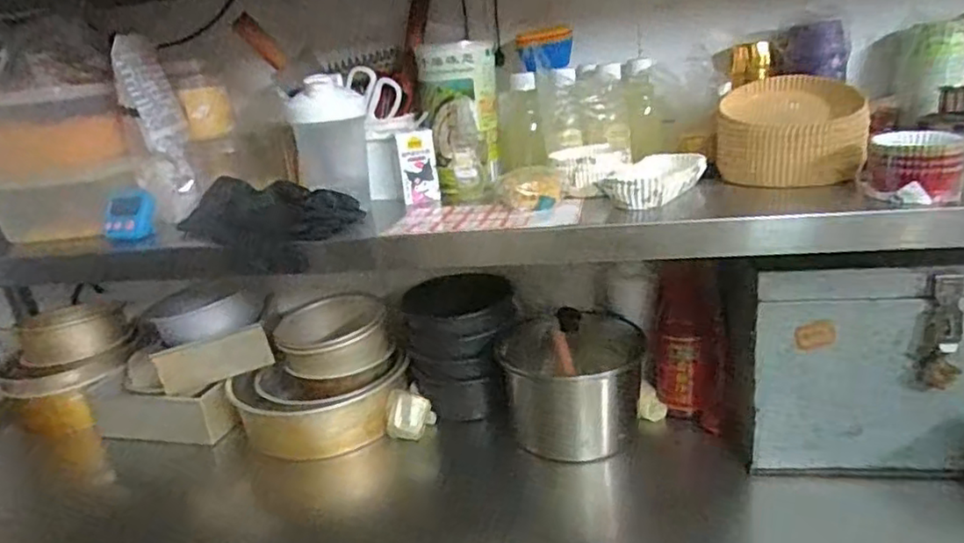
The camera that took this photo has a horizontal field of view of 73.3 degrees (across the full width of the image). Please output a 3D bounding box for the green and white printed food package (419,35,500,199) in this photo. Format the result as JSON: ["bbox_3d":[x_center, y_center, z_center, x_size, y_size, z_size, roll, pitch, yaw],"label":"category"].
[{"bbox_3d":[-0.030,-0.190,0.827,0.091,0.182,0.070,1,21,18],"label":"green and white printed food package"}]

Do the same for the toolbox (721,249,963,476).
[{"bbox_3d":[0.468,0.081,0.731,0.350,0.253,0.157,-1,21,13],"label":"toolbox"}]

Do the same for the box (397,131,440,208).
[{"bbox_3d":[-0.078,-0.127,0.815,0.043,0.096,0.025,-7,20,-1],"label":"box"}]

